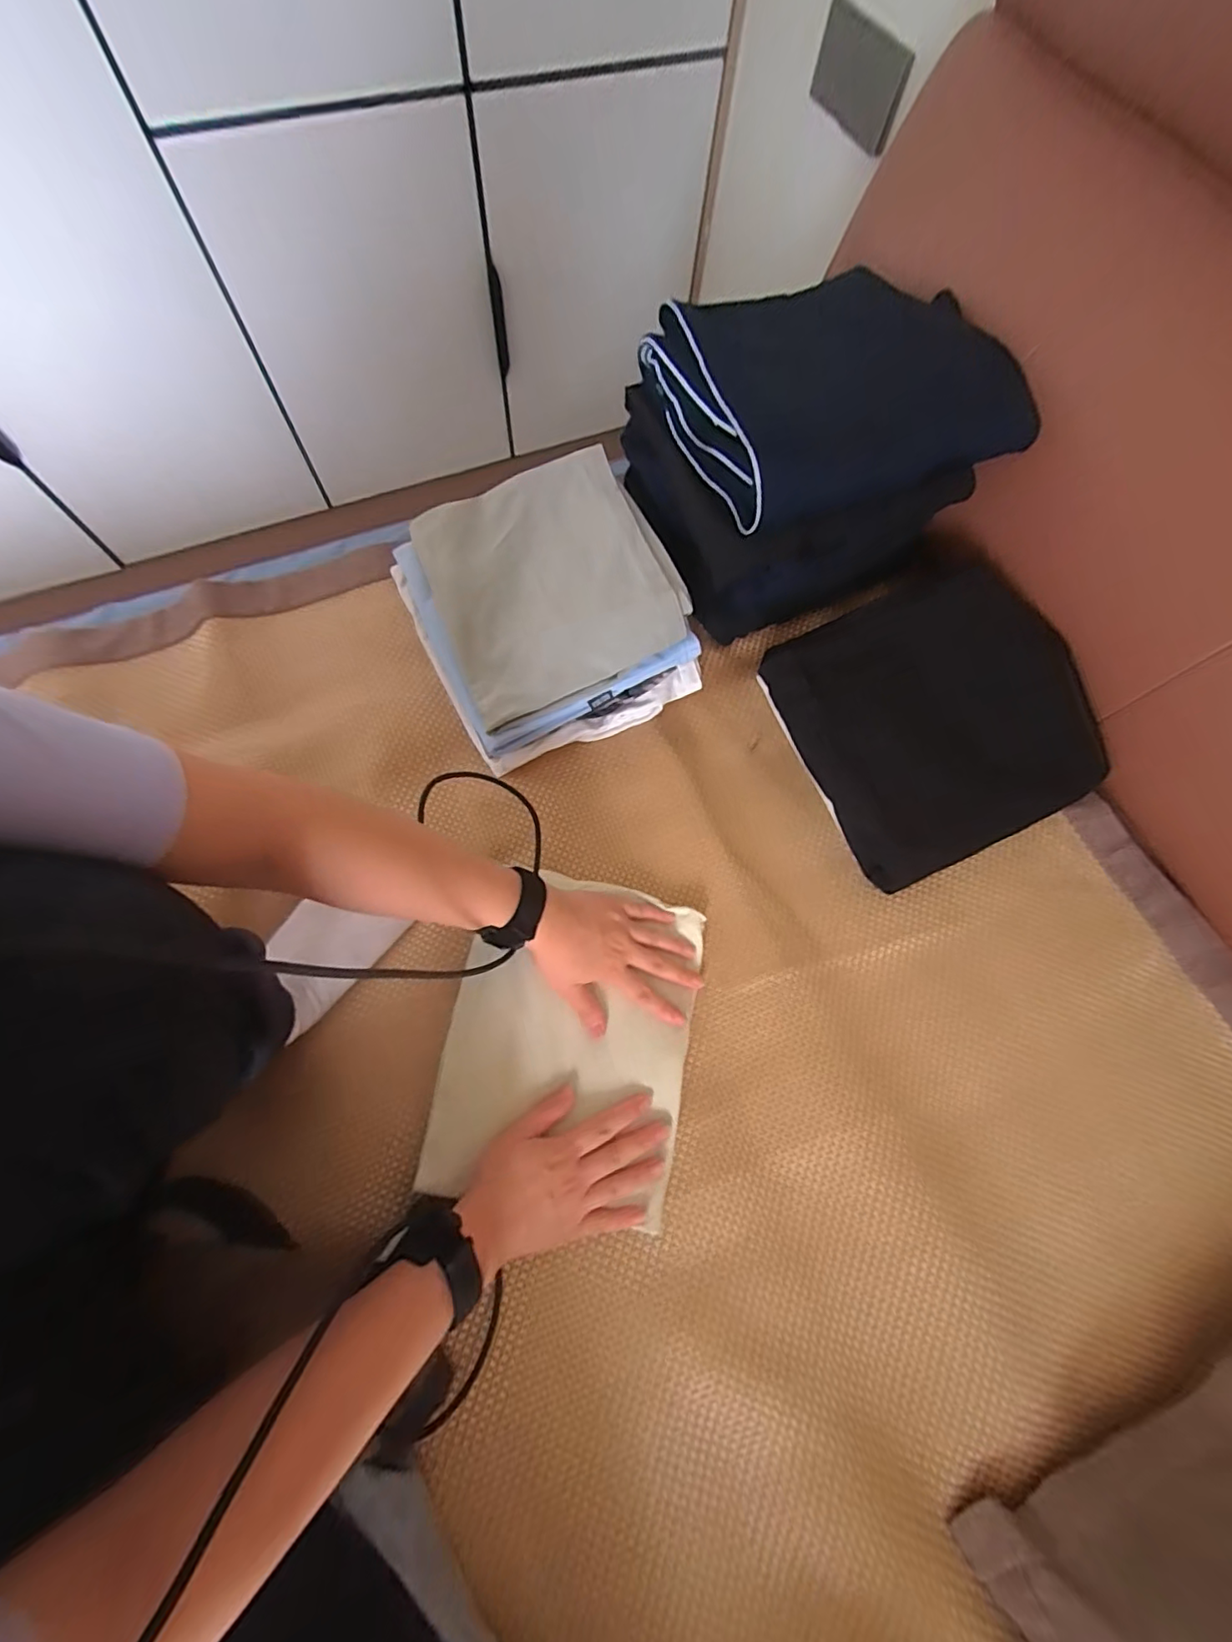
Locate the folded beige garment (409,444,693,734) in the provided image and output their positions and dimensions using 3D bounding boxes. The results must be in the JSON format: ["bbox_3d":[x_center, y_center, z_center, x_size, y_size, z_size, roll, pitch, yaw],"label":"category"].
[{"bbox_3d":[-0.069,-0.238,0.547,0.217,0.025,0.251,-25,72,5],"label":"folded beige garment"}]

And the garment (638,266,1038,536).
[{"bbox_3d":[0.182,-0.389,0.506,0.267,0.071,0.247,-18,72,-9],"label":"garment"}]

